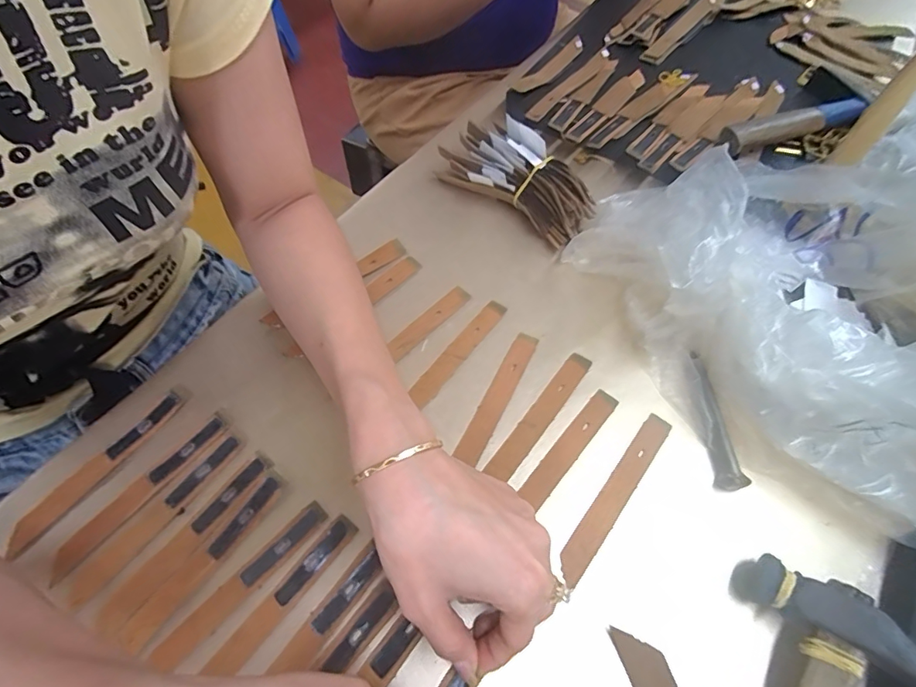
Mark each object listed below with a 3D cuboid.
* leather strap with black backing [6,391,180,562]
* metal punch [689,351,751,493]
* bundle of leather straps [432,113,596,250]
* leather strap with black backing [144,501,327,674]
[{"bbox_3d":[-0.233,0.079,0.309,0.019,0.004,0.120,32,65,18],"label":"leather strap with black backing"},{"bbox_3d":[0.167,0.049,0.319,0.016,0.012,0.094,-5,60,-2],"label":"metal punch"},{"bbox_3d":[0.053,-0.144,0.410,0.136,0.021,0.067,35,102,12],"label":"bundle of leather straps"},{"bbox_3d":[-0.123,0.138,0.277,0.016,0.004,0.109,39,68,21],"label":"leather strap with black backing"}]

